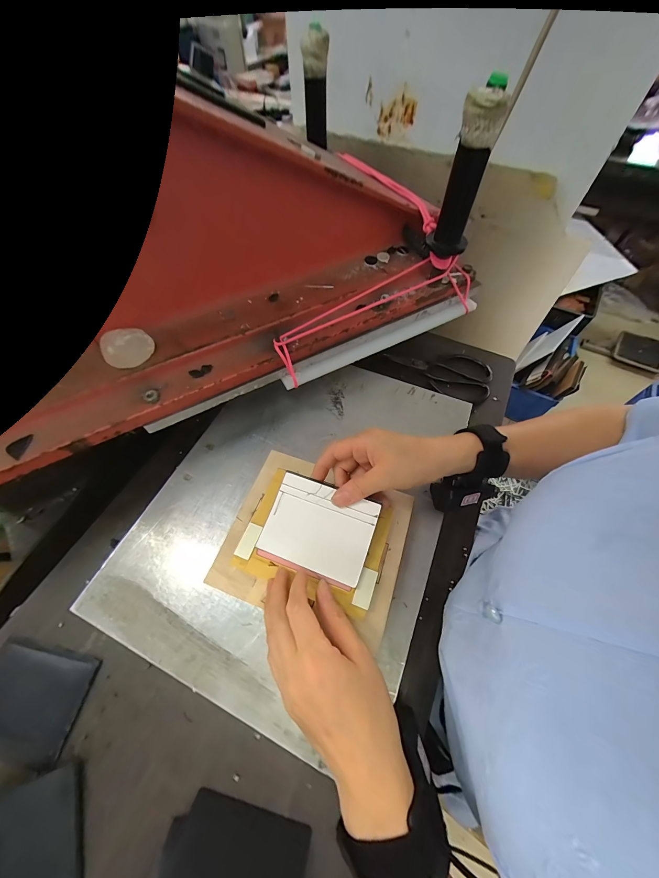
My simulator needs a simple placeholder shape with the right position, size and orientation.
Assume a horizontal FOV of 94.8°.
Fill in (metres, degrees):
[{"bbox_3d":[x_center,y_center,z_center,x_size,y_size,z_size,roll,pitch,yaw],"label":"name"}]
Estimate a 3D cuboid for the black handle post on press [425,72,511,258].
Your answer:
[{"bbox_3d":[0.142,-0.268,0.317,0.045,0.138,0.038,24,63,12],"label":"black handle post on press"}]

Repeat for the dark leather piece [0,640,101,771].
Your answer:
[{"bbox_3d":[-0.290,0.249,0.290,0.105,0.007,0.079,11,58,3],"label":"dark leather piece"}]

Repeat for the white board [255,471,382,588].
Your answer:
[{"bbox_3d":[-0.011,0.089,0.310,0.107,0.005,0.082,18,74,12],"label":"white board"}]

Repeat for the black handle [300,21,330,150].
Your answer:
[{"bbox_3d":[-0.020,-0.492,0.429,0.034,0.106,0.030,6,61,3],"label":"black handle"}]

